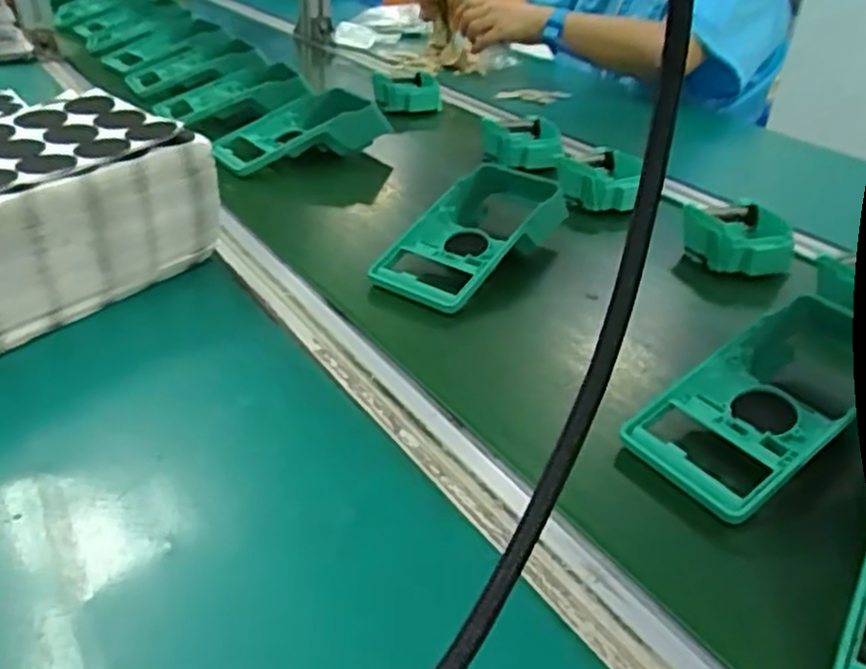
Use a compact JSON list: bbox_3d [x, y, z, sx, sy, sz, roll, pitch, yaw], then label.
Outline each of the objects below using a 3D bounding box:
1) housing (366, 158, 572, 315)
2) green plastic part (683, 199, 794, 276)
[{"bbox_3d":[0.037,-0.081,0.596,0.089,0.033,0.178,24,53,30],"label":"housing"},{"bbox_3d":[0.255,-0.082,0.625,0.071,0.034,0.081,-2,32,-7],"label":"green plastic part"}]

